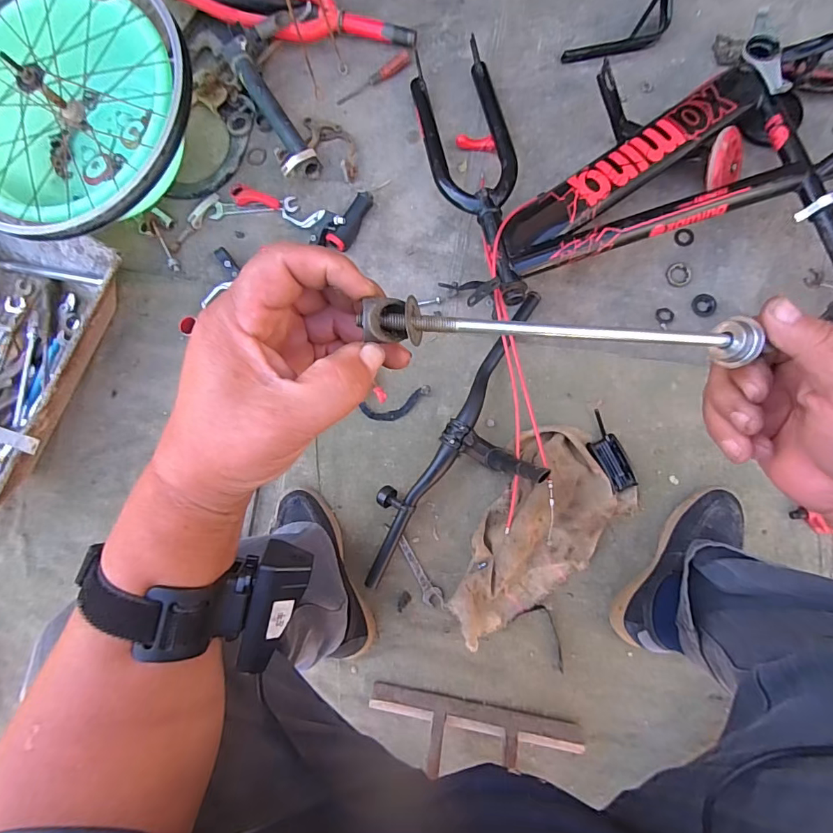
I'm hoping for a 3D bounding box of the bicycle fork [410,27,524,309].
[{"bbox_3d":[0.096,-0.389,0.727,0.134,0.034,0.459,-14,76,1],"label":"bicycle fork"}]

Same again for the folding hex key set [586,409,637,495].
[{"bbox_3d":[0.300,0.054,0.717,0.050,0.018,0.126,-15,67,1],"label":"folding hex key set"}]

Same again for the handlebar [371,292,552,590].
[{"bbox_3d":[0.097,0.064,0.716,0.182,0.087,0.527,38,88,5],"label":"handlebar"}]

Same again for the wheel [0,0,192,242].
[{"bbox_3d":[-0.521,-0.450,0.628,0.398,0.109,0.386,0,85,3],"label":"wheel"}]

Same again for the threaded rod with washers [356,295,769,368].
[{"bbox_3d":[0.072,-0.043,0.229,0.193,0.031,0.021,2,89,-10],"label":"threaded rod with washers"}]

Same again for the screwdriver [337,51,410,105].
[{"bbox_3d":[-0.075,-0.581,0.791,0.139,0.018,0.021,-29,85,0],"label":"screwdriver"}]

